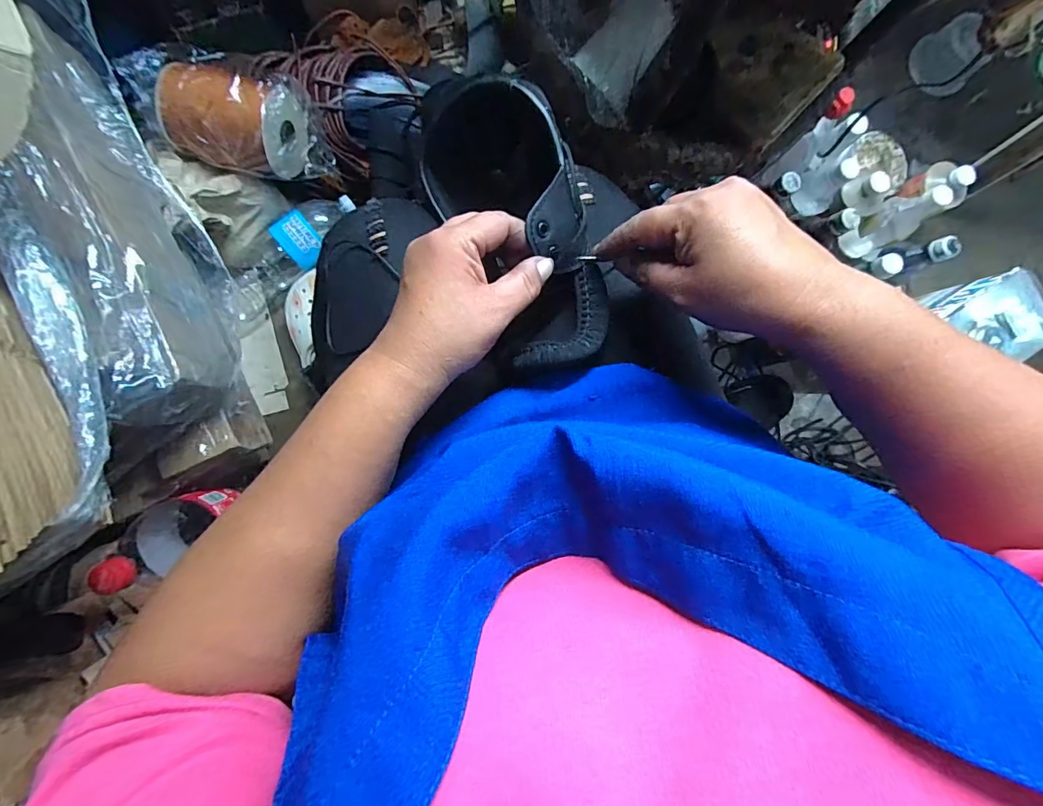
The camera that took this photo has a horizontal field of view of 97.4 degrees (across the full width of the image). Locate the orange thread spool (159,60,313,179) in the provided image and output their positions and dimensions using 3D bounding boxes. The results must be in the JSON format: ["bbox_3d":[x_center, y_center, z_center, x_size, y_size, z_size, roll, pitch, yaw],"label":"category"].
[{"bbox_3d":[-0.367,-0.357,0.598,0.165,0.111,0.103,6,88,-6],"label":"orange thread spool"}]

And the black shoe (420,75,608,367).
[{"bbox_3d":[-0.001,-0.130,0.319,0.090,0.097,0.214,-22,68,-6],"label":"black shoe"}]

